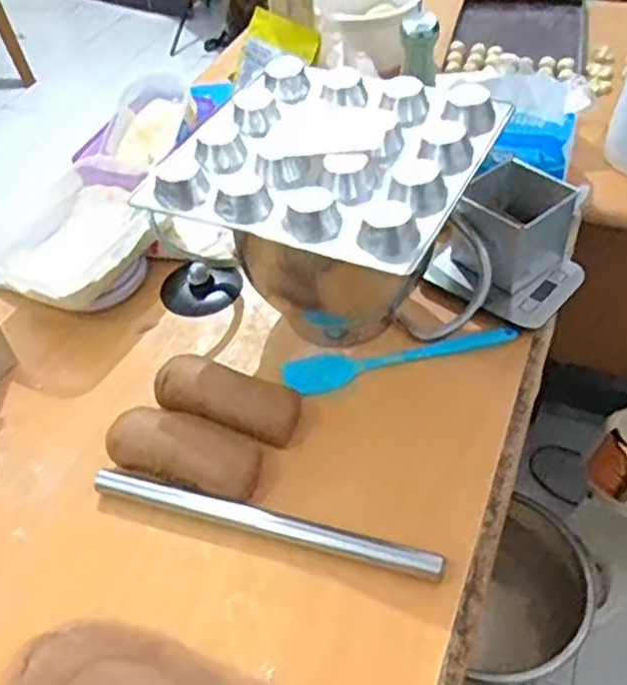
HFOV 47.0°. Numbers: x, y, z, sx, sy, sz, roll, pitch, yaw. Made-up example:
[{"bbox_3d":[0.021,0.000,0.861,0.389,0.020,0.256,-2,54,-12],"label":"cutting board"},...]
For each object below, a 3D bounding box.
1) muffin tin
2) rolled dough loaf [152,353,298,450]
[{"bbox_3d":[0.014,-0.195,0.748,0.303,0.044,0.291,19,51,22],"label":"muffin tin"},{"bbox_3d":[-0.093,0.059,0.770,0.162,0.034,0.070,18,50,22],"label":"rolled dough loaf"}]

